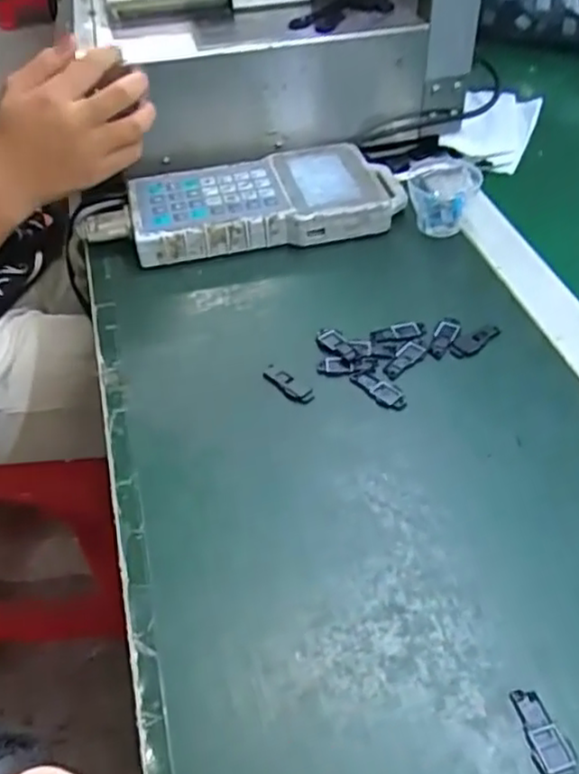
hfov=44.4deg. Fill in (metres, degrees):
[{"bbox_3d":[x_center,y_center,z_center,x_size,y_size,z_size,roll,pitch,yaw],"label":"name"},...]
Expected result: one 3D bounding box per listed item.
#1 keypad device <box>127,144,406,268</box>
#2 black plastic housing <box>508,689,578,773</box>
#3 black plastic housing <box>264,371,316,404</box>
[{"bbox_3d":[-0.019,-0.159,0.601,0.224,0.035,0.108,-10,45,-6],"label":"keypad device"},{"bbox_3d":[0.112,0.151,0.307,0.017,0.004,0.040,-9,45,-6],"label":"black plastic housing"},{"bbox_3d":[-0.001,-0.002,0.465,0.014,0.004,0.038,-32,52,-26],"label":"black plastic housing"}]

